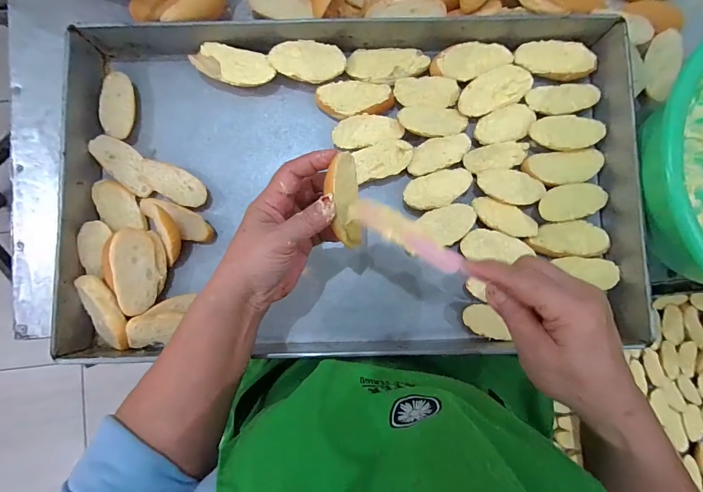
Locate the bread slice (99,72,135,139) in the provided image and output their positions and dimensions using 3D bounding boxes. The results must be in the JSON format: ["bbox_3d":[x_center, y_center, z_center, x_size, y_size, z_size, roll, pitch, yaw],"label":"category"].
[{"bbox_3d":[-0.272,-0.162,0.402,0.034,0.021,0.075,0,86,-1],"label":"bread slice"}]

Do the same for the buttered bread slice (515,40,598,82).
[{"bbox_3d":[0.242,-0.222,0.403,0.090,0.016,0.043,7,86,0],"label":"buttered bread slice"}]

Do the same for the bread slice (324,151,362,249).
[{"bbox_3d":[-0.009,-0.036,0.289,0.018,0.034,0.081,10,118,34],"label":"bread slice"}]

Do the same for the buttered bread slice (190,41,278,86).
[{"bbox_3d":[-0.137,-0.209,0.404,0.094,0.026,0.043,12,86,0],"label":"buttered bread slice"}]

